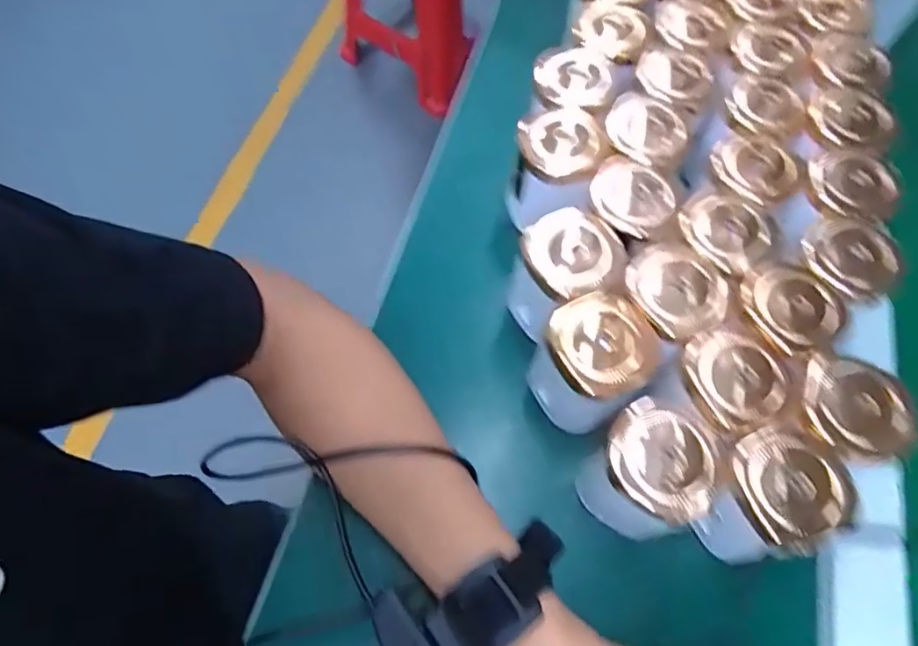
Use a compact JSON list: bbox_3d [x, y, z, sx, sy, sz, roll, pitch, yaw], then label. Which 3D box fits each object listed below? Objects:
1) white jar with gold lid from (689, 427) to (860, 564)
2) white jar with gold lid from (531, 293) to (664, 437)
[{"bbox_3d":[0.157,0.090,0.292,0.056,0.058,0.054,0,64,-1],"label":"white jar with gold lid"},{"bbox_3d":[0.076,0.022,0.331,0.056,0.067,0.064,-38,70,-17],"label":"white jar with gold lid"}]

